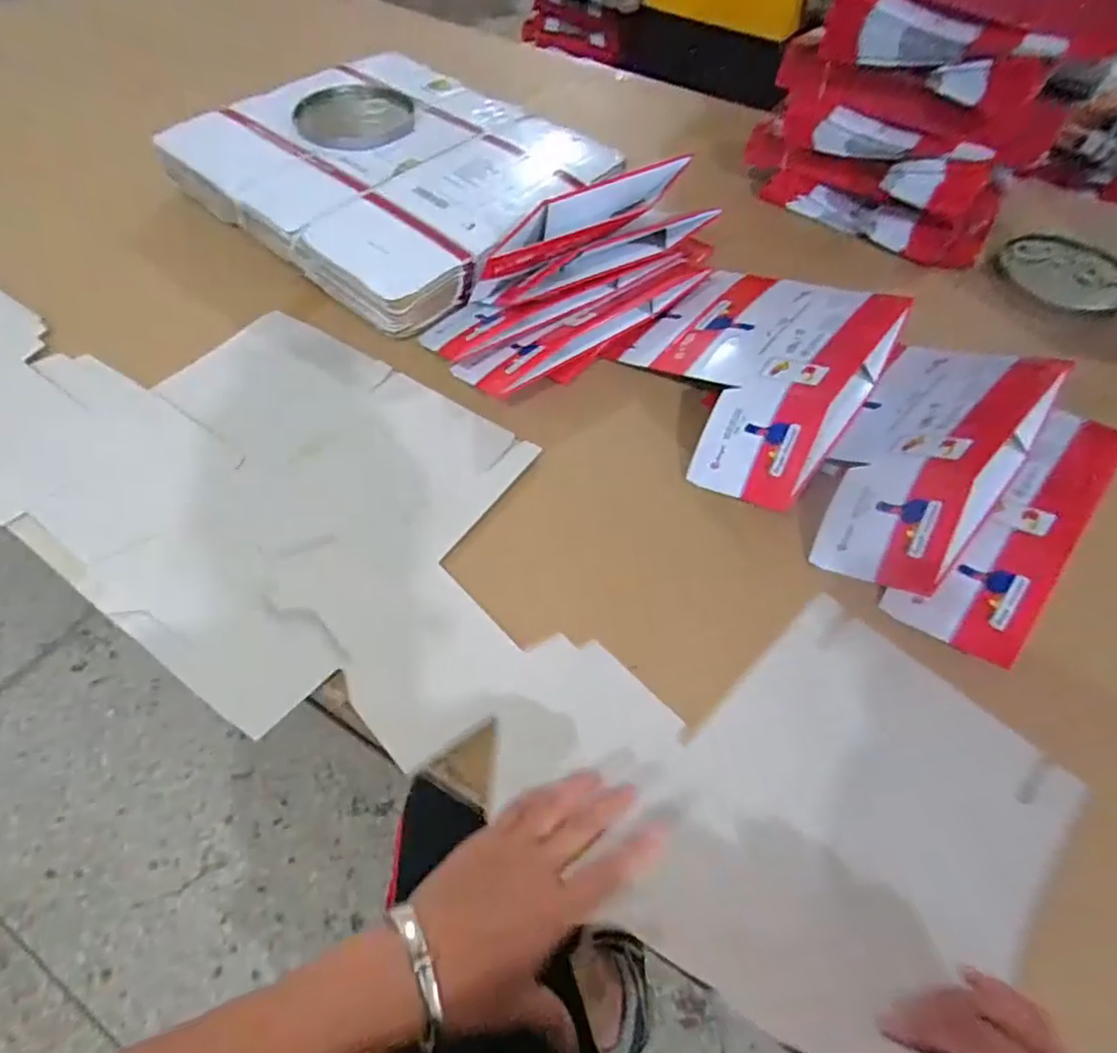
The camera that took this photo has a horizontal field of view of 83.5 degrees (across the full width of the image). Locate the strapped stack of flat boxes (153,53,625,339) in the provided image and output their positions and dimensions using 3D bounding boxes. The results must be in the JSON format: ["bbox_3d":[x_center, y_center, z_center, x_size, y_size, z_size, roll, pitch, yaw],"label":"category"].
[{"bbox_3d":[-0.219,-0.509,0.894,0.532,0.071,0.454,35,61,20],"label":"strapped stack of flat boxes"}]

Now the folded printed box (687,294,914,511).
[{"bbox_3d":[0.270,-0.158,0.678,0.119,0.065,0.329,33,61,19],"label":"folded printed box"}]

